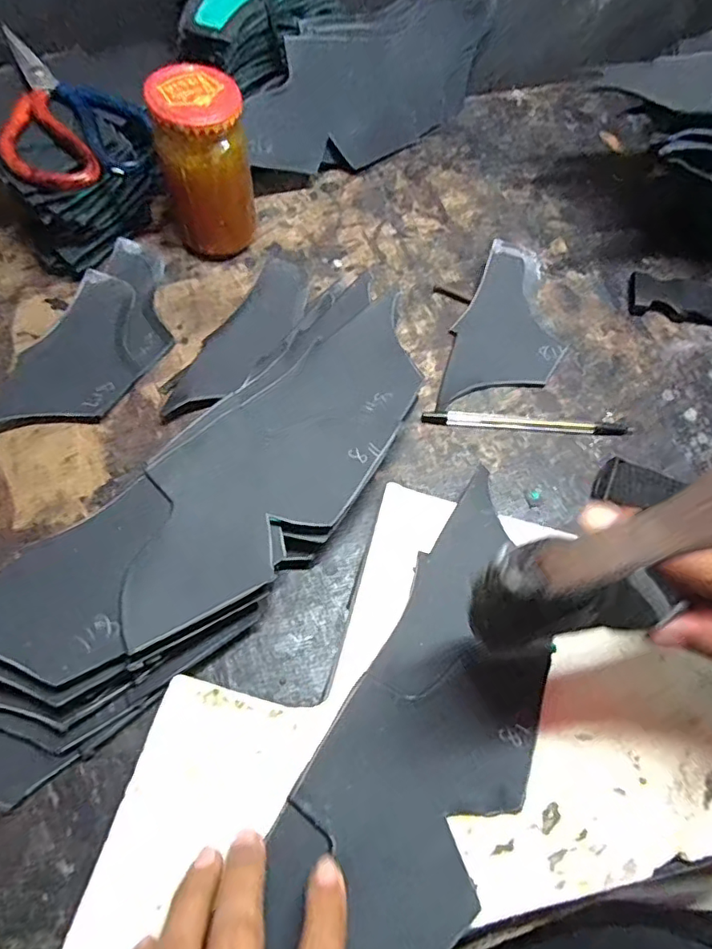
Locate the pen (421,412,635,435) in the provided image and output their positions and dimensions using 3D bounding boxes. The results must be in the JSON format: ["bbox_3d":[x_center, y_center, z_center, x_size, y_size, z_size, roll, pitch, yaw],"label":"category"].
[{"bbox_3d":[0.117,-0.034,0.383,0.141,0.007,0.010,4,63,0],"label":"pen"}]

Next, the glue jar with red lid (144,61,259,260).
[{"bbox_3d":[-0.105,-0.216,0.405,0.060,0.115,0.055,1,63,-2],"label":"glue jar with red lid"}]

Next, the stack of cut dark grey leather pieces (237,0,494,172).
[{"bbox_3d":[0.011,-0.333,0.488,0.265,0.101,0.020,-39,38,-22],"label":"stack of cut dark grey leather pieces"}]

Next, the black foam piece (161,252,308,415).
[{"bbox_3d":[-0.076,-0.098,0.404,0.053,0.015,0.150,27,65,10],"label":"black foam piece"}]

